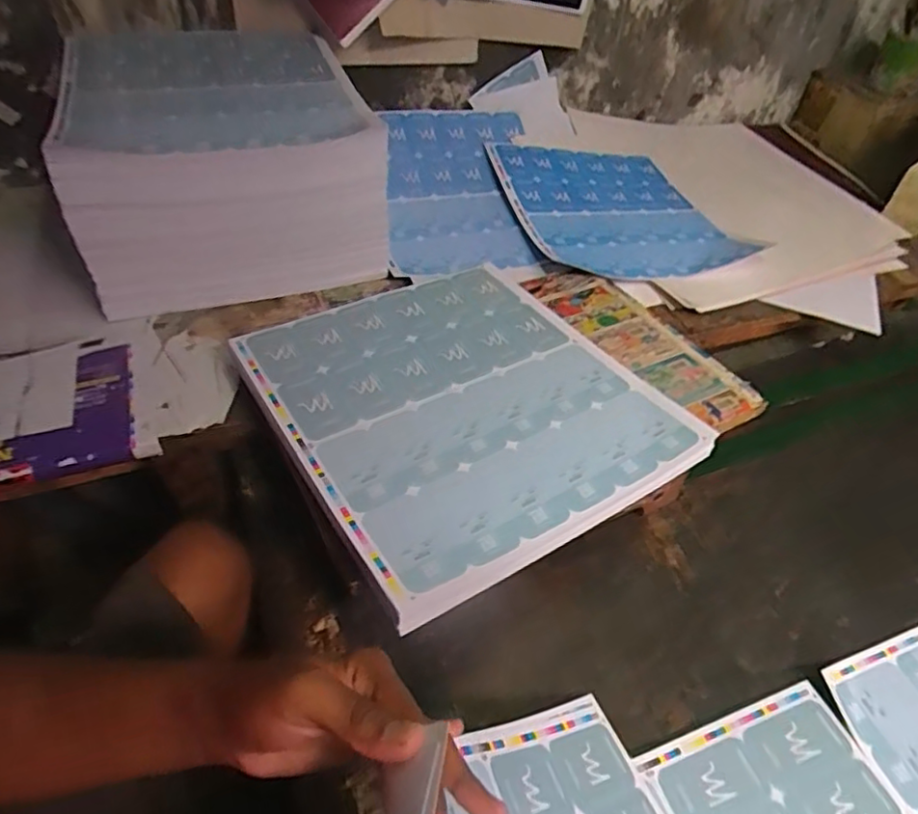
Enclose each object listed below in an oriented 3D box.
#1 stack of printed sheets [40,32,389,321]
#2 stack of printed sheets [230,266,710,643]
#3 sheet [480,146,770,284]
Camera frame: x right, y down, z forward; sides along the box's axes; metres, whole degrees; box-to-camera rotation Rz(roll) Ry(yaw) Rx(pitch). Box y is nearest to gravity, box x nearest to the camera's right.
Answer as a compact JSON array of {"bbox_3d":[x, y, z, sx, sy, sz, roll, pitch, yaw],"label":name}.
[{"bbox_3d":[-0.329,-0.345,0.877,0.364,0.219,0.382,-13,48,-16],"label":"stack of printed sheets"},{"bbox_3d":[0.000,-0.008,0.665,0.359,0.042,0.395,-23,51,-24],"label":"stack of printed sheets"},{"bbox_3d":[0.254,-0.337,1.014,0.323,0.045,0.371,-11,47,-14],"label":"sheet"}]

